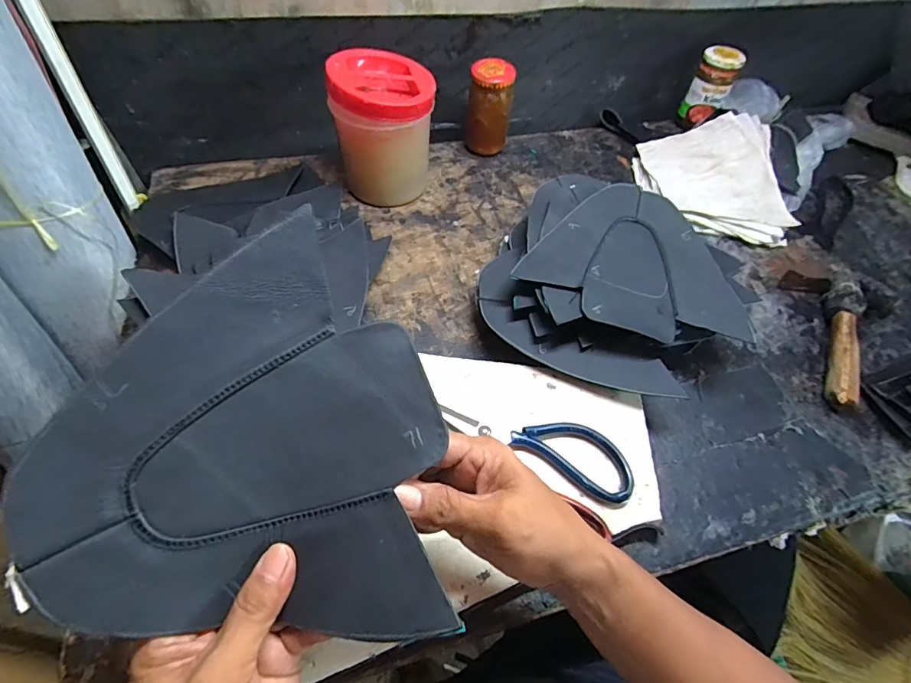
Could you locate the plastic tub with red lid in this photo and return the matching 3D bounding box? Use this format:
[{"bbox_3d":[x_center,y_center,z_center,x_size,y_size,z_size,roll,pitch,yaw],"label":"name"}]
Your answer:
[{"bbox_3d":[-0.087,-0.252,0.542,0.112,0.150,0.101,-4,55,-8],"label":"plastic tub with red lid"}]

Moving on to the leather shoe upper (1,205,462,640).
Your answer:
[{"bbox_3d":[-0.088,0.049,0.201,0.197,0.065,0.203,2,84,-21],"label":"leather shoe upper"}]

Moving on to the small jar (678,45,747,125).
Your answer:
[{"bbox_3d":[0.402,-0.403,0.691,0.057,0.099,0.053,2,54,-3],"label":"small jar"}]

